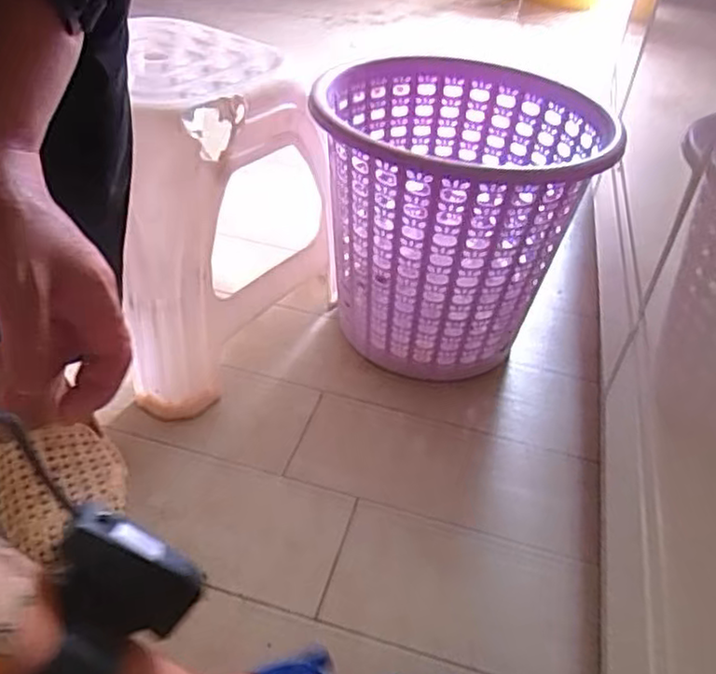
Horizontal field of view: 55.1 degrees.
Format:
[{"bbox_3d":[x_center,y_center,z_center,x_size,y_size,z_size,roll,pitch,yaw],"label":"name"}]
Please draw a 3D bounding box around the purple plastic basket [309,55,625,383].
[{"bbox_3d":[0.090,-0.112,0.715,0.264,0.256,0.259,7,38,2],"label":"purple plastic basket"}]

